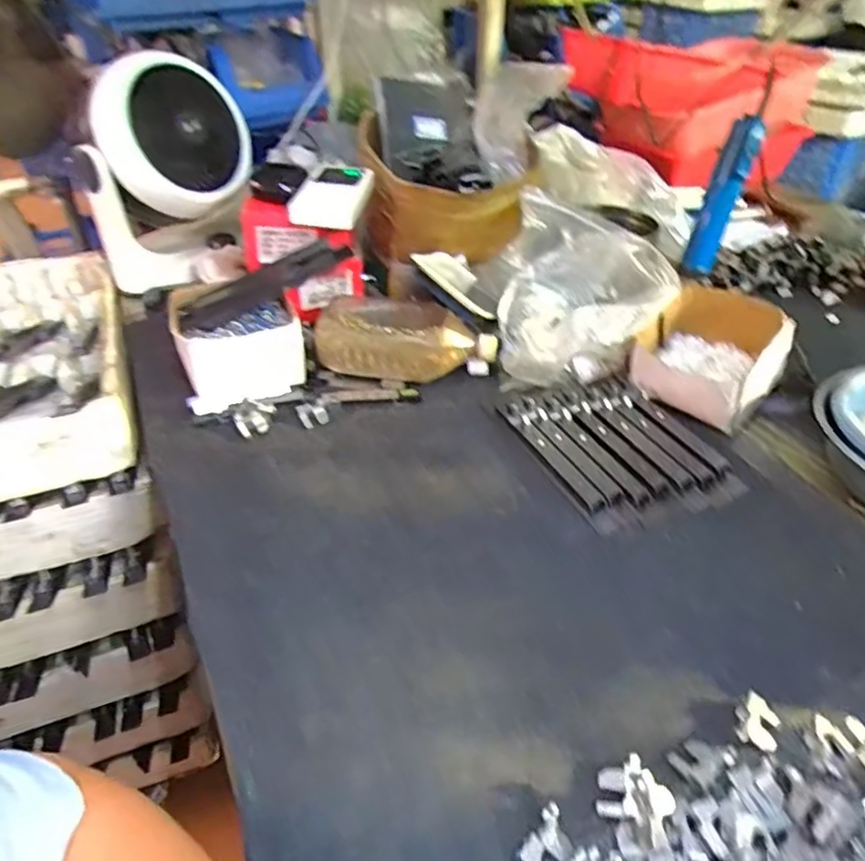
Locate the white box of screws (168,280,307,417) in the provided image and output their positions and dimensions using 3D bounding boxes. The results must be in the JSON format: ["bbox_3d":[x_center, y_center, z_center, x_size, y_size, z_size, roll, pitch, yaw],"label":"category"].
[{"bbox_3d":[-0.221,-0.102,0.728,0.130,0.073,0.149,-13,40,-18],"label":"white box of screws"}]

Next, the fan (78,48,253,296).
[{"bbox_3d":[-0.365,-0.348,0.894,0.213,0.273,0.181,-16,41,-17],"label":"fan"}]

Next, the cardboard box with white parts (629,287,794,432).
[{"bbox_3d":[0.306,-0.082,0.711,0.139,0.088,0.154,25,43,28],"label":"cardboard box with white parts"}]

